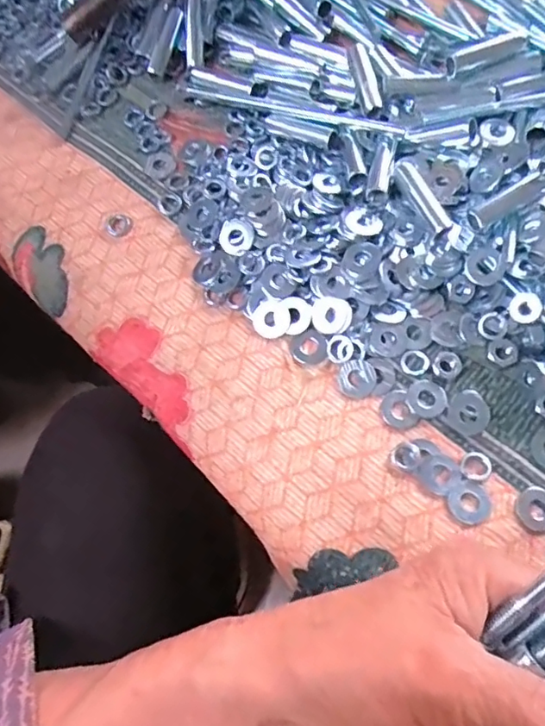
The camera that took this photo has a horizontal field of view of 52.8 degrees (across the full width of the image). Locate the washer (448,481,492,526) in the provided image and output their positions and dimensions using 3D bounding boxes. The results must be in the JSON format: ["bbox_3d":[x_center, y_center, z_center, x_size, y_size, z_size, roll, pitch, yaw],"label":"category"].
[{"bbox_3d":[0.087,0.062,0.241,0.018,0.004,0.018,27,76,14],"label":"washer"}]

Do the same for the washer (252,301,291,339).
[{"bbox_3d":[0.000,-0.022,0.282,0.019,0.005,0.018,-2,71,6],"label":"washer"}]

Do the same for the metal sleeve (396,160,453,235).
[{"bbox_3d":[0.077,-0.084,0.282,0.010,0.012,0.044,-27,71,-3],"label":"metal sleeve"}]

